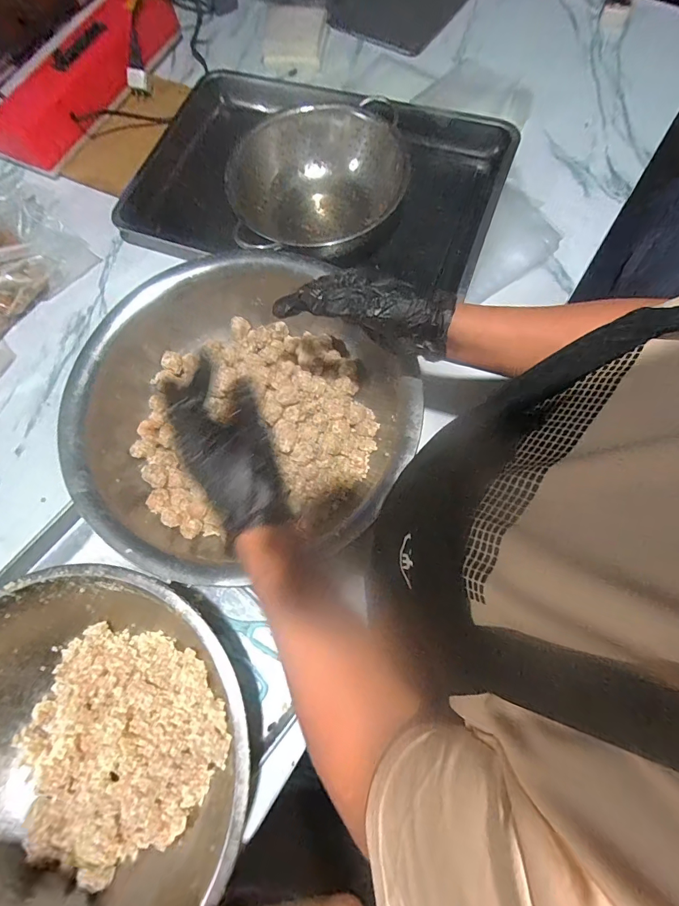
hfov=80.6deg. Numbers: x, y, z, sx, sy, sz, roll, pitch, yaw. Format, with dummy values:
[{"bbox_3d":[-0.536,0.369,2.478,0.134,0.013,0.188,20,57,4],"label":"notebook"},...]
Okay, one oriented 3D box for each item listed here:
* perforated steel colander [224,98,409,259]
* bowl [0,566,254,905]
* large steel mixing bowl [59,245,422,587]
[{"bbox_3d":[-0.032,-0.399,0.625,0.259,0.113,0.236,-6,73,0],"label":"perforated steel colander"},{"bbox_3d":[-0.259,0.288,0.410,0.335,0.111,0.307,0,73,1],"label":"bowl"},{"bbox_3d":[-0.129,-0.050,0.503,0.384,0.105,0.393,0,73,1],"label":"large steel mixing bowl"}]

